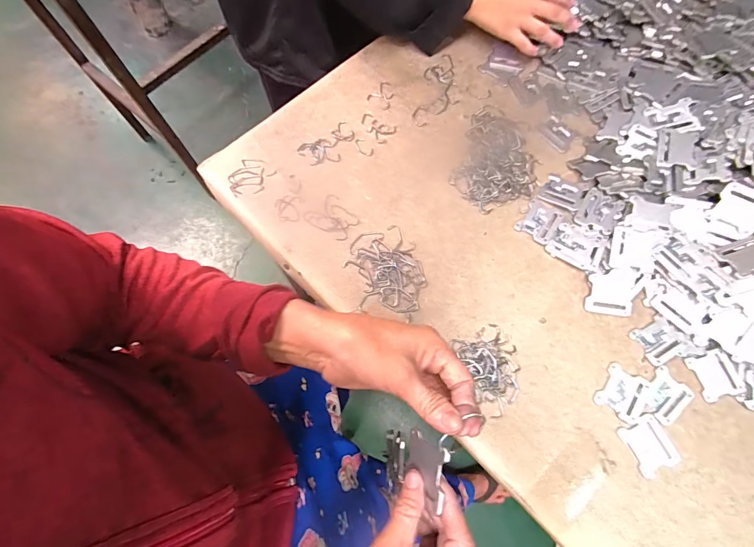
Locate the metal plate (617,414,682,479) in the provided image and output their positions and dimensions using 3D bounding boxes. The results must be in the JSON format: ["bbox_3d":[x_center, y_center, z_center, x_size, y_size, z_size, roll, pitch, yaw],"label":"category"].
[{"bbox_3d":[0.280,0.176,0.394,0.045,0.004,0.050,-23,73,-9],"label":"metal plate"}]

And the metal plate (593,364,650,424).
[{"bbox_3d":[0.263,0.127,0.411,0.044,0.004,0.051,35,74,10],"label":"metal plate"}]

